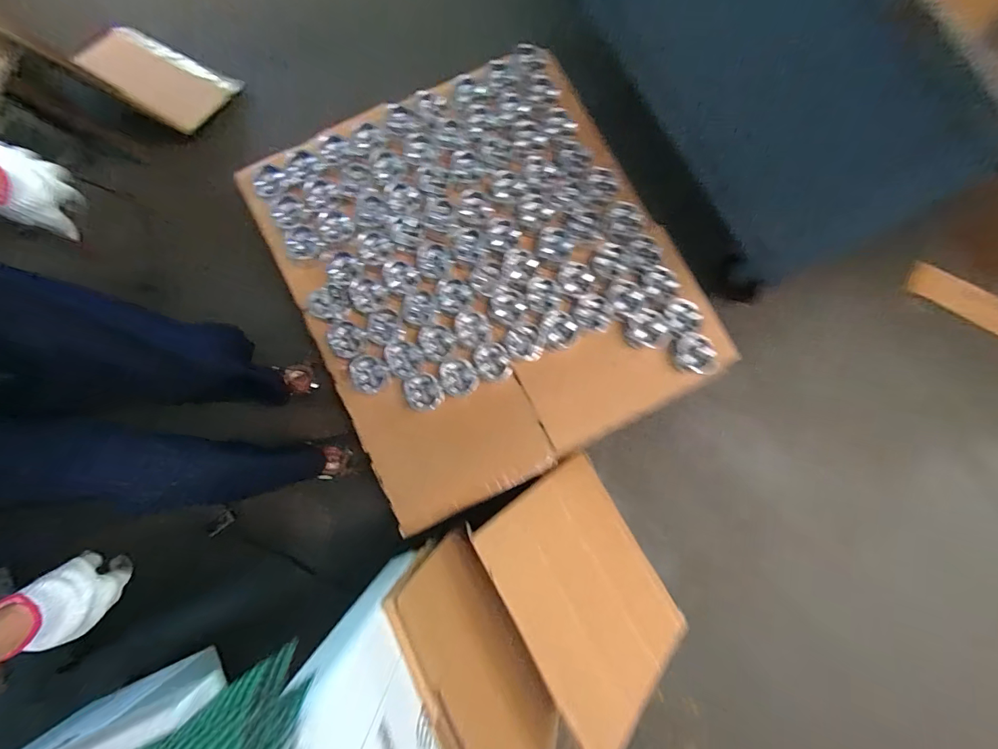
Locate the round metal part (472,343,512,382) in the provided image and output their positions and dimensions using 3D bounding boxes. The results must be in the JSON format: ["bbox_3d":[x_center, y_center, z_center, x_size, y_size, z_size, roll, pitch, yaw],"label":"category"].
[{"bbox_3d":[-0.016,-0.026,0.986,0.081,0.042,0.089,0,83,0],"label":"round metal part"}]

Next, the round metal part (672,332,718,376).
[{"bbox_3d":[0.449,-0.047,0.966,0.094,0.030,0.088,0,83,0],"label":"round metal part"}]

